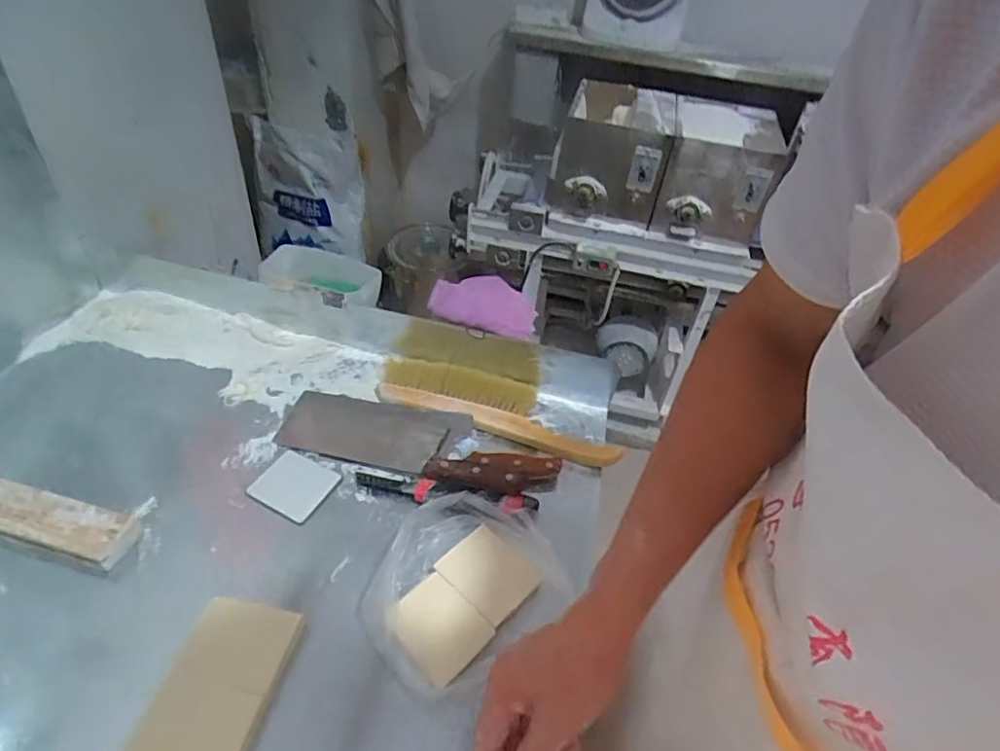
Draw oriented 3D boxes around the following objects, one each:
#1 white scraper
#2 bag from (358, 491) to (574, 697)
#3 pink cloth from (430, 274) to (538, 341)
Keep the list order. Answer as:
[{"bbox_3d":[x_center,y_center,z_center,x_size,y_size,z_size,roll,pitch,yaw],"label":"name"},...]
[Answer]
[{"bbox_3d":[-0.245,0.131,0.691,0.086,0.005,0.079,24,42,14],"label":"white scraper"},{"bbox_3d":[-0.044,0.211,0.602,0.200,0.033,0.164,-25,53,-30],"label":"bag"},{"bbox_3d":[-0.020,-0.106,0.831,0.148,0.019,0.090,22,59,-5],"label":"pink cloth"}]

